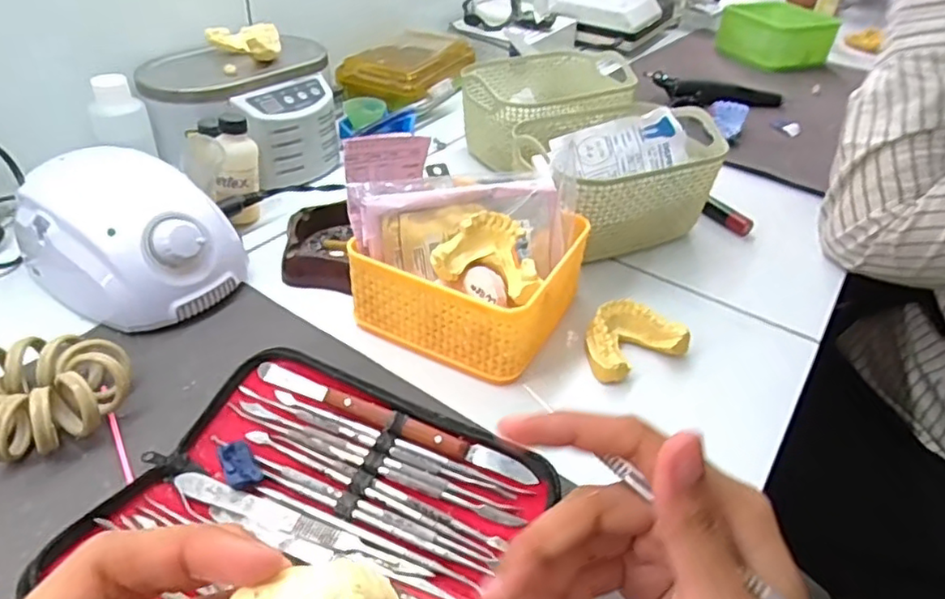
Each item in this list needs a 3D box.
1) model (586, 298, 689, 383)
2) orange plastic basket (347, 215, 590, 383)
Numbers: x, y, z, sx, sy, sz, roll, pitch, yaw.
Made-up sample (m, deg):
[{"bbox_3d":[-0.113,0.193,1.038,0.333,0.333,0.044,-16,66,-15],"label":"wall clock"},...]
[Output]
[{"bbox_3d":[0.106,0.027,0.438,0.069,0.026,0.051,-18,45,-25],"label":"model"},{"bbox_3d":[0.001,-0.015,0.444,0.131,0.060,0.125,21,42,18],"label":"orange plastic basket"}]

